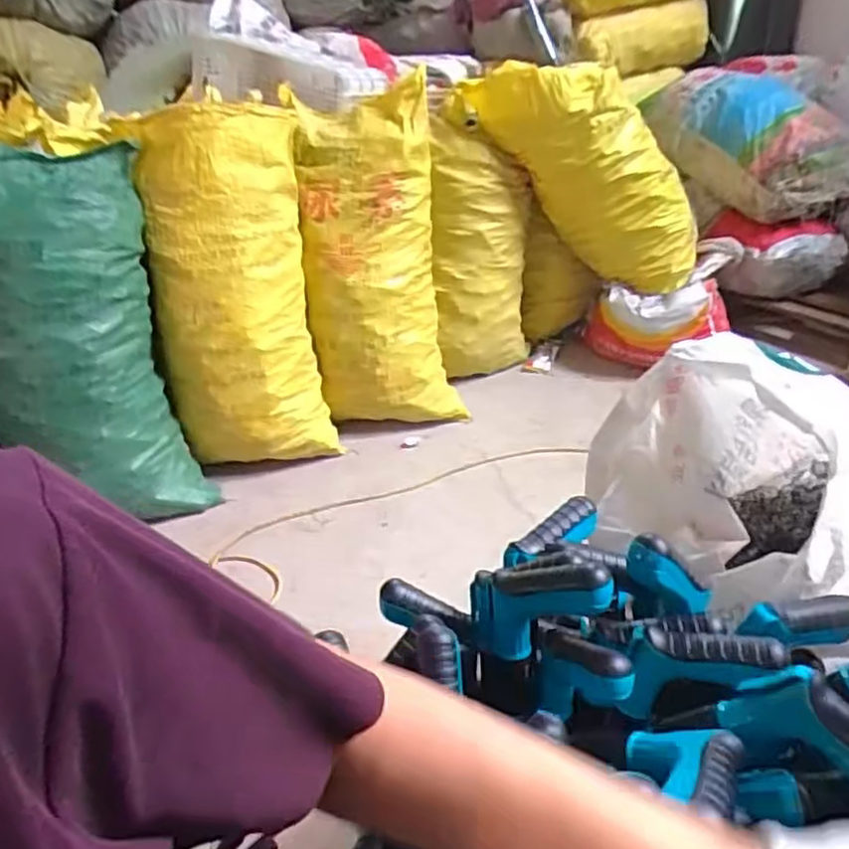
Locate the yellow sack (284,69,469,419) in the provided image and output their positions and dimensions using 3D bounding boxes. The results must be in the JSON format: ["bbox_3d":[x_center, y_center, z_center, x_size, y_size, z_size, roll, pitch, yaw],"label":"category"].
[{"bbox_3d":[-0.131,-0.429,1.792,0.368,0.762,0.367,-6,31,-3],"label":"yellow sack"}]

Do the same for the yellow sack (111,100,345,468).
[{"bbox_3d":[-0.465,-0.317,1.623,0.389,0.804,0.302,-11,31,-11],"label":"yellow sack"}]

